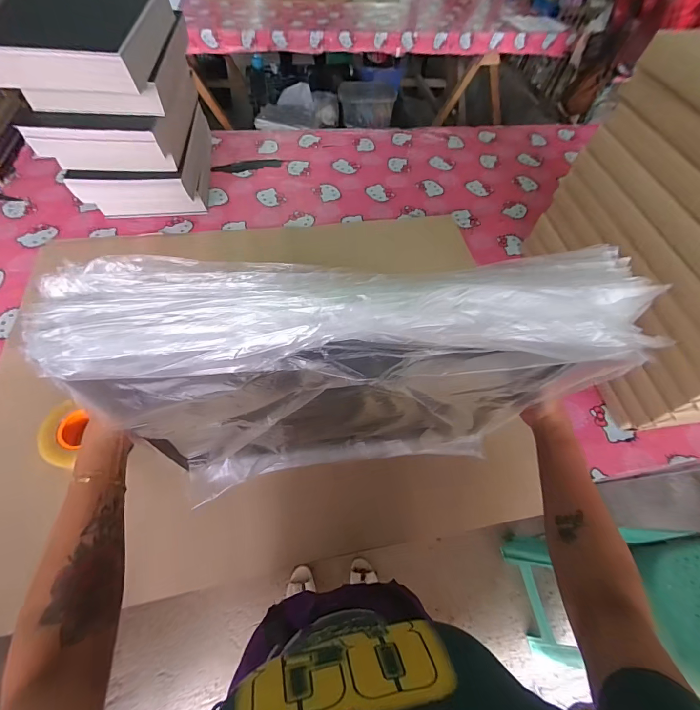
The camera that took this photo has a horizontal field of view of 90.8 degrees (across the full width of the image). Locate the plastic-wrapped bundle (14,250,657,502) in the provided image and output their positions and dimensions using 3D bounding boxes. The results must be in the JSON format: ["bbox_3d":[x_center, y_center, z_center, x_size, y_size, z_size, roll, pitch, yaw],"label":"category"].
[{"bbox_3d":[0.005,0.043,0.434,0.517,0.395,0.114,-5,60,-8],"label":"plastic-wrapped bundle"}]

